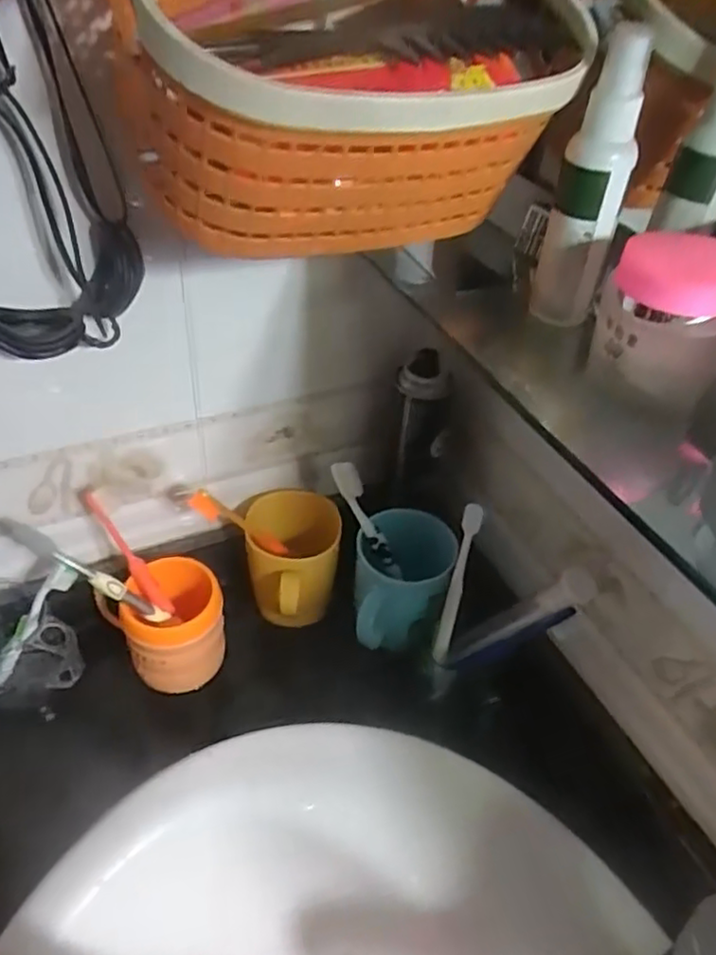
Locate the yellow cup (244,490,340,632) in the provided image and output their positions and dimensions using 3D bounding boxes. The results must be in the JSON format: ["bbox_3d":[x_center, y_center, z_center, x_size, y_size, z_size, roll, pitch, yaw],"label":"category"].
[{"bbox_3d":[-0.057,0.078,0.595,0.080,0.086,0.104,0,43,-6],"label":"yellow cup"}]

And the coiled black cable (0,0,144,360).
[{"bbox_3d":[-0.178,-0.166,0.358,0.102,0.211,0.048,-7,44,-14],"label":"coiled black cable"}]

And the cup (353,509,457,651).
[{"bbox_3d":[0.038,0.084,0.572,0.080,0.069,0.096,8,43,2],"label":"cup"}]

